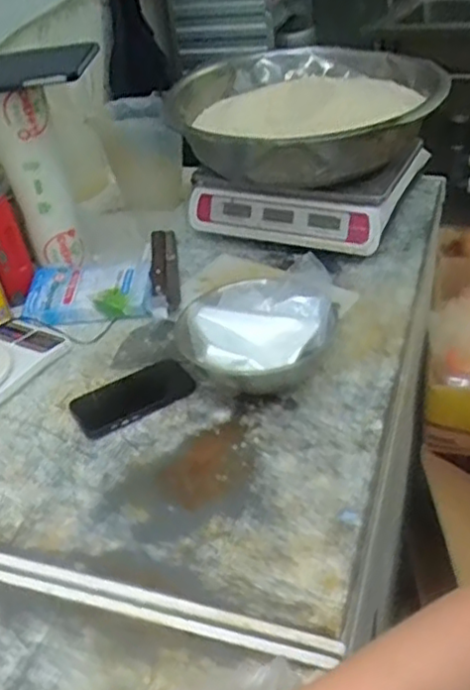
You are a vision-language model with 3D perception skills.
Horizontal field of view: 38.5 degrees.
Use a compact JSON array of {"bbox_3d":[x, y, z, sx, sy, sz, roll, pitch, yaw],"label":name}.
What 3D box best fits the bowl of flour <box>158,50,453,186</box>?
[{"bbox_3d":[0.111,-0.371,1.089,0.401,0.100,0.383,-5,37,4],"label":"bowl of flour"}]

